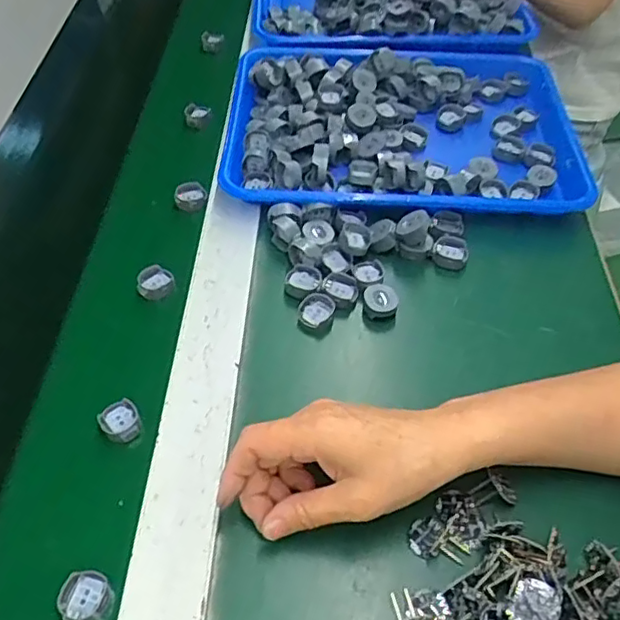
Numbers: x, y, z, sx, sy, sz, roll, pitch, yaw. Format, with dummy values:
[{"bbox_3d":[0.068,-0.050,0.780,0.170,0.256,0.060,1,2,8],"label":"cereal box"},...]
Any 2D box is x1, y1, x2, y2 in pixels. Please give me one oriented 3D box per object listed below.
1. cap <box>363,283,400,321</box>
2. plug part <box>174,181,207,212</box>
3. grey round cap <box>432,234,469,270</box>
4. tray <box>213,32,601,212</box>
[{"bbox_3d":[0.055,-0.007,0.489,0.027,0.013,0.031,1,50,0],"label":"cap"},{"bbox_3d":[-0.112,-0.107,0.584,0.029,0.010,0.030,0,50,0],"label":"plug part"},{"bbox_3d":[0.120,-0.049,0.529,0.029,0.011,0.030,0,50,0],"label":"grey round cap"},{"bbox_3d":[0.090,-0.192,0.621,0.338,0.047,0.260,0,50,-1],"label":"tray"}]

